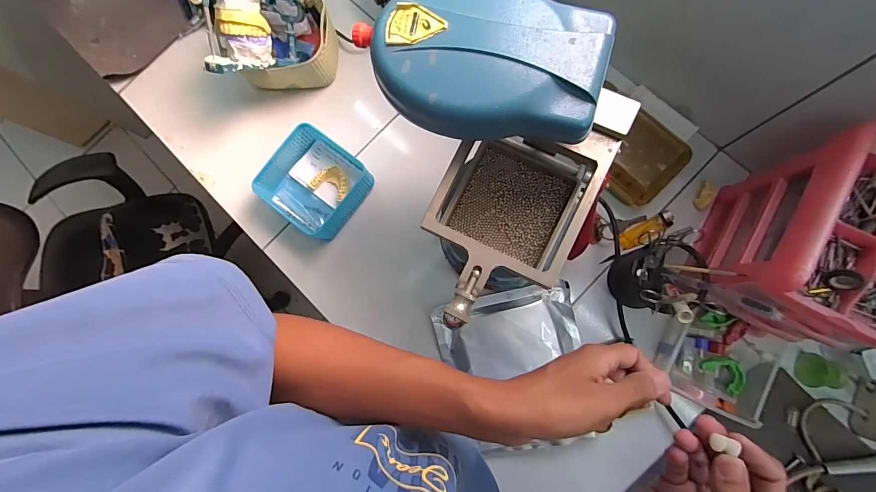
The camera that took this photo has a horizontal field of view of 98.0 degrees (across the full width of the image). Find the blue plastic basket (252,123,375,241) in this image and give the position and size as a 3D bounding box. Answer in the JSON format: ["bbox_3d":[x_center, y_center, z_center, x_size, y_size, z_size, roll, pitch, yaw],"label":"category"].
[{"bbox_3d":[-0.185,-0.095,0.584,0.132,0.063,0.136,36,87,8],"label":"blue plastic basket"}]

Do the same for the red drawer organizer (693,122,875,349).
[{"bbox_3d":[0.410,0.007,0.423,0.124,0.193,0.172,27,85,8],"label":"red drawer organizer"}]

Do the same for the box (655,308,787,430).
[{"bbox_3d":[0.369,0.152,0.504,0.129,0.056,0.119,26,85,8],"label":"box"}]

